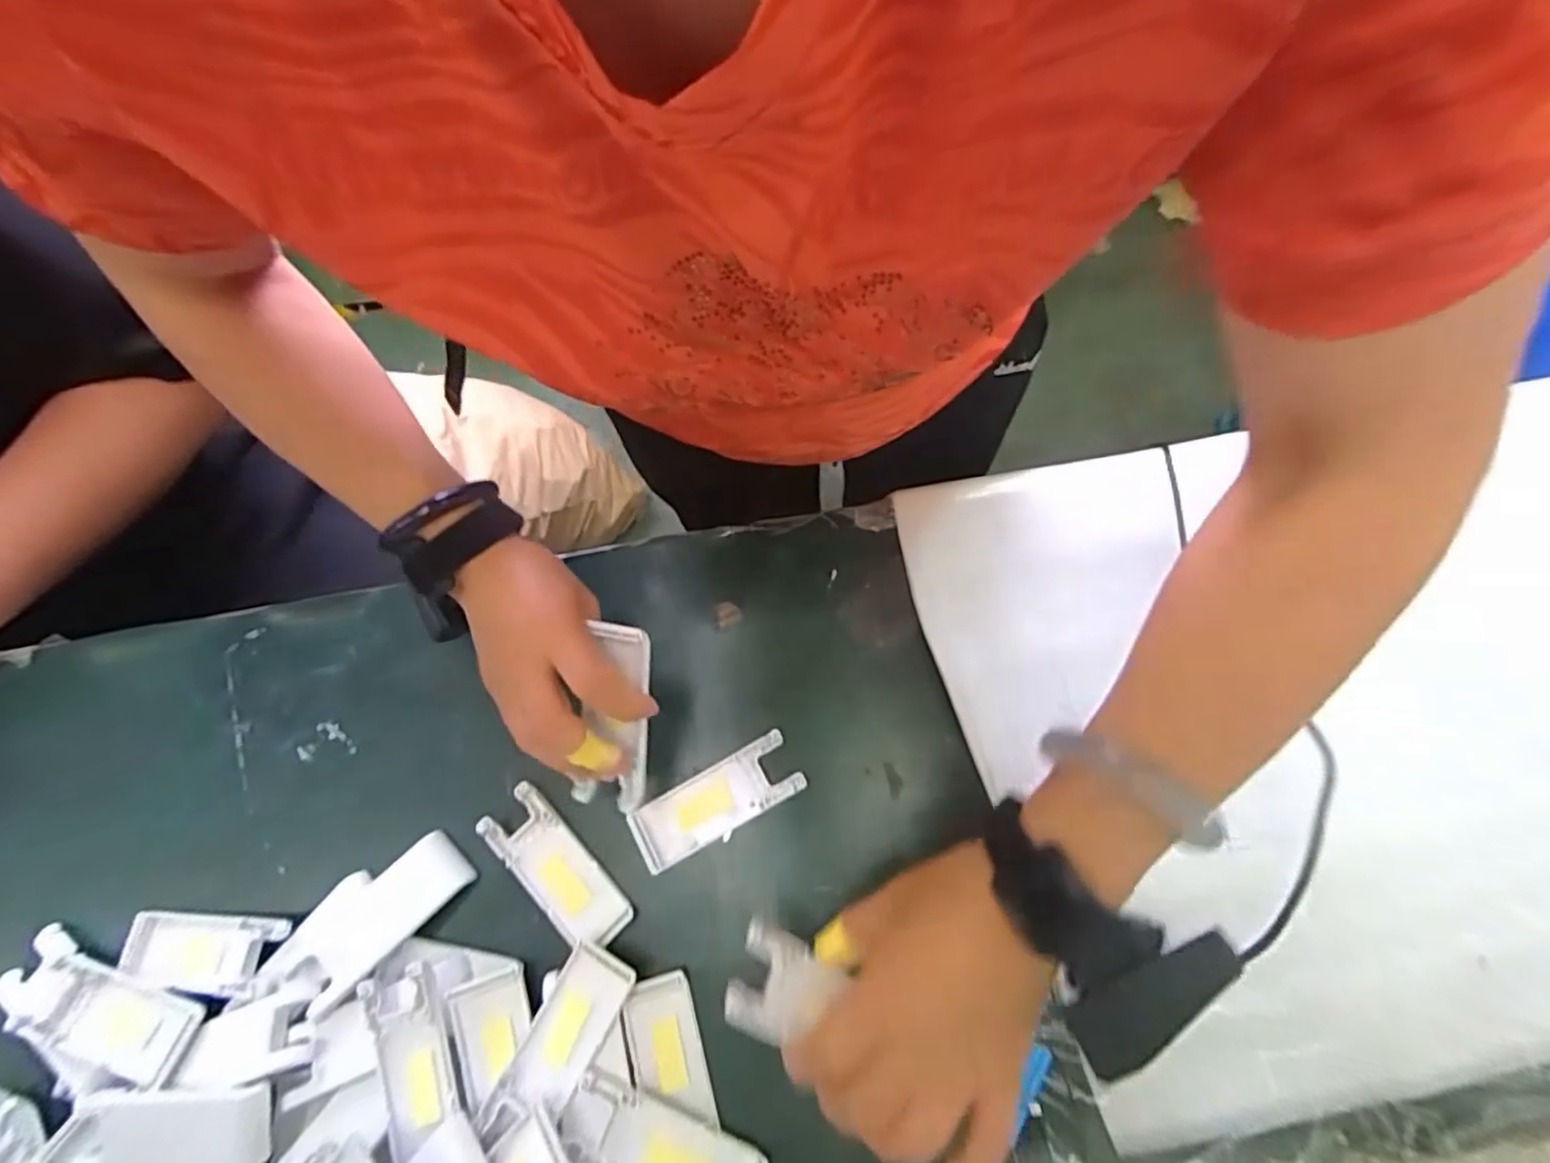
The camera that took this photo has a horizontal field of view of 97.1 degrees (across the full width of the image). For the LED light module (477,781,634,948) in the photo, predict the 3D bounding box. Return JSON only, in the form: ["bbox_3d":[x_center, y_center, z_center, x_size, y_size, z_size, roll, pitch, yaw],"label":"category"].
[{"bbox_3d":[-0.132,0.173,0.412,0.103,0.008,0.040,42,79,16],"label":"LED light module"}]

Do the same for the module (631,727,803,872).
[{"bbox_3d":[-0.037,0.134,0.420,0.104,0.008,0.042,-28,72,-6],"label":"module"}]

